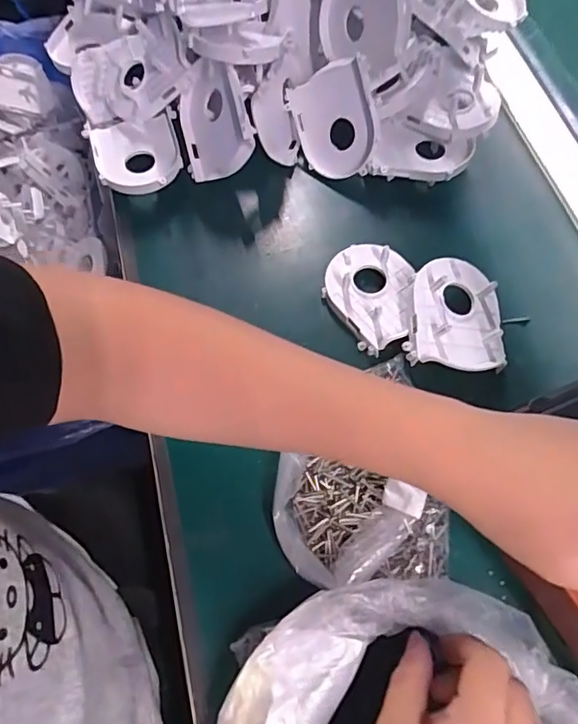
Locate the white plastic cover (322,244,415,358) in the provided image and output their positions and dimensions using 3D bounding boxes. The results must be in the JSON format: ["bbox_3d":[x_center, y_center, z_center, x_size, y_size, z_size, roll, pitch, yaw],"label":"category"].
[{"bbox_3d":[0.056,-0.047,0.378,0.062,0.018,0.080,10,67,5],"label":"white plastic cover"}]

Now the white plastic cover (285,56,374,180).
[{"bbox_3d":[0.037,-0.189,0.419,0.018,0.067,0.081,-30,104,-51],"label":"white plastic cover"}]

